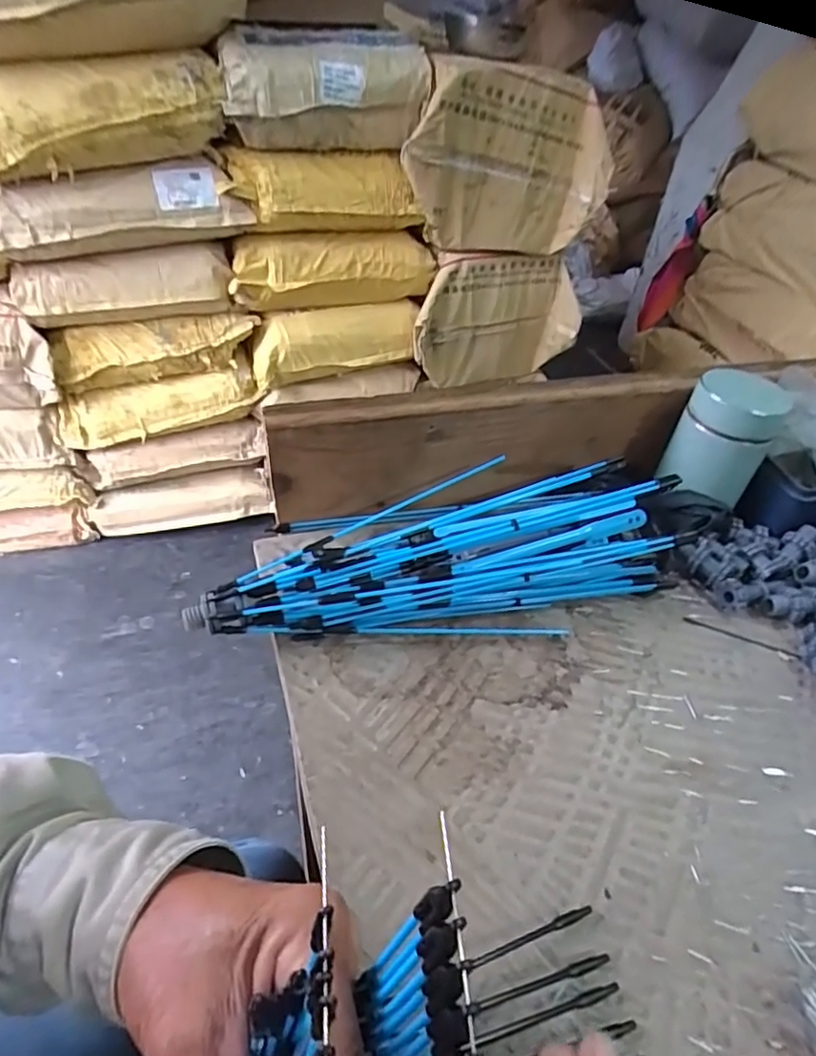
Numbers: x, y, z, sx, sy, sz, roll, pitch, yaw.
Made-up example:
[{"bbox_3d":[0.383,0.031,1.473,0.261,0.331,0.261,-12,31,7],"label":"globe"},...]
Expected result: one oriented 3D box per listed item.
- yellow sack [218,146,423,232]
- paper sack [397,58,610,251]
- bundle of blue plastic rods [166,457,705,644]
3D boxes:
[{"bbox_3d":[-0.158,-0.653,1.176,0.359,0.130,0.124,-19,48,-25],"label":"yellow sack"},{"bbox_3d":[0.203,-0.748,1.237,0.430,0.322,0.121,-9,44,-16],"label":"paper sack"},{"bbox_3d":[0.036,0.014,0.394,0.336,0.063,0.099,-4,42,-12],"label":"bundle of blue plastic rods"}]

